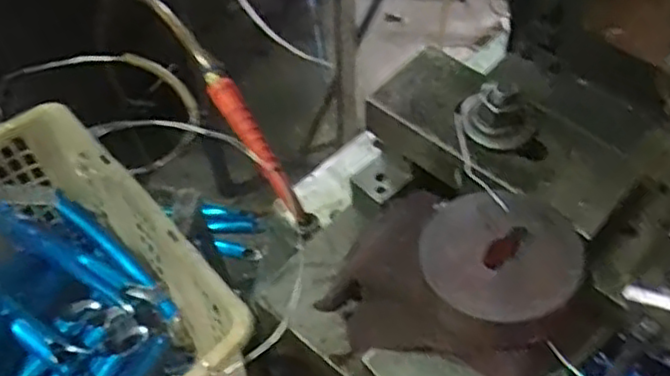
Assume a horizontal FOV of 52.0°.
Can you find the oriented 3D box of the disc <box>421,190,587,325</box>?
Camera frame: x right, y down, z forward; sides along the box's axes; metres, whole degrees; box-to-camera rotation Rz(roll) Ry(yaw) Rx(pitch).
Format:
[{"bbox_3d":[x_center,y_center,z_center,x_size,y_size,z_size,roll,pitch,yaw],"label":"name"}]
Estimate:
[{"bbox_3d":[0.105,0.040,0.445,0.094,0.008,0.100,-9,48,9],"label":"disc"}]

